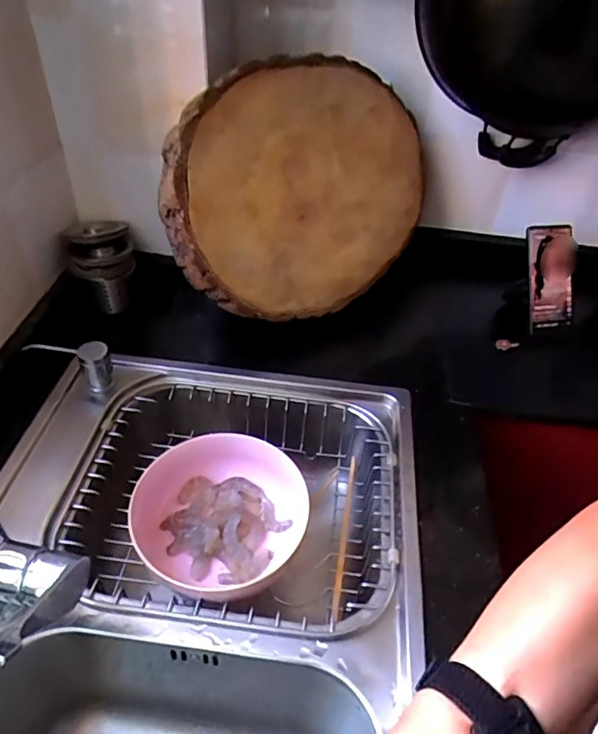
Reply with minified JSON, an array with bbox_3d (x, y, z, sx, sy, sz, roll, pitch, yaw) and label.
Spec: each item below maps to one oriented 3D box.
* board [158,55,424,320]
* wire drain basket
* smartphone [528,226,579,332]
[{"bbox_3d":[0.014,-0.232,0.688,0.380,0.327,0.061,-46,33,-11],"label":"board"},{"bbox_3d":[-0.067,0.159,0.607,0.339,0.090,0.290,7,43,3],"label":"wire drain basket"},{"bbox_3d":[0.373,-0.132,0.772,0.084,0.146,0.015,-7,12,-19],"label":"smartphone"}]

